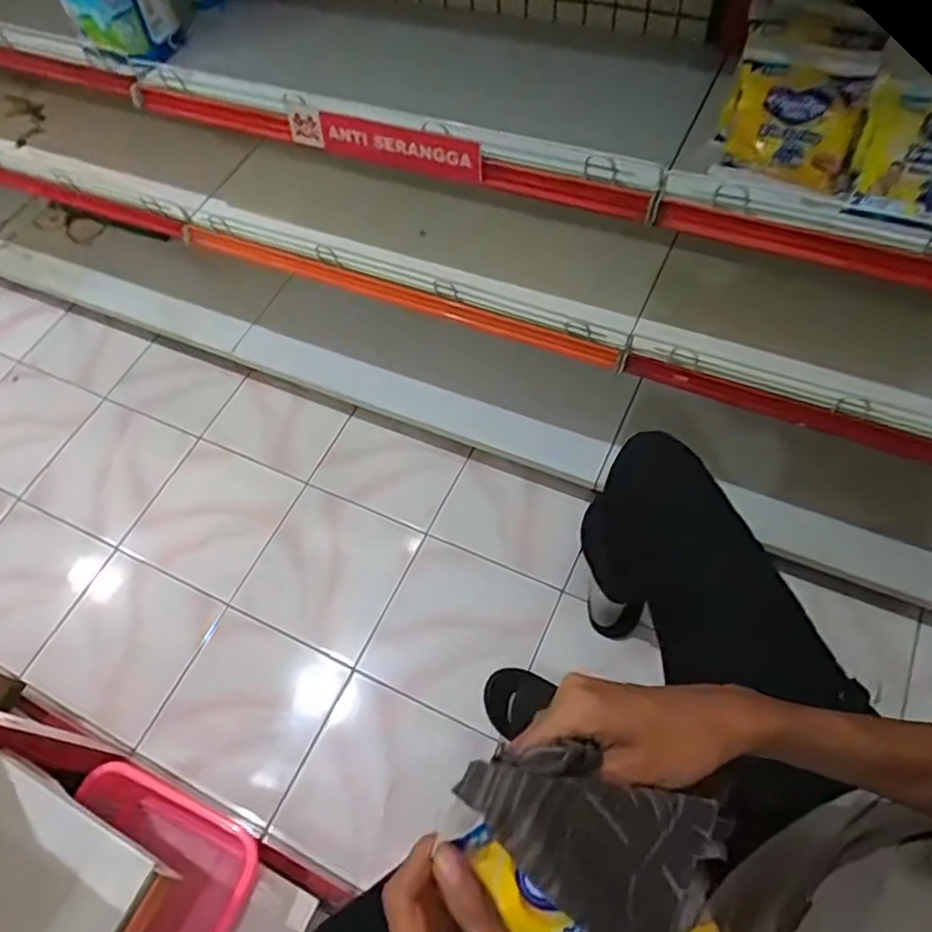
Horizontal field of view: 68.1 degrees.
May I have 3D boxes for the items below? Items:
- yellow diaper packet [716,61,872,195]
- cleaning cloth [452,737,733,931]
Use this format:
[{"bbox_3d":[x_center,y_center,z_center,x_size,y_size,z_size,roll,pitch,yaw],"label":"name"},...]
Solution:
[{"bbox_3d":[0.363,-0.384,0.772,0.148,0.108,0.043,30,43,26],"label":"yellow diaper packet"},{"bbox_3d":[0.073,0.207,0.383,0.159,0.028,0.090,34,65,-11],"label":"cleaning cloth"}]

